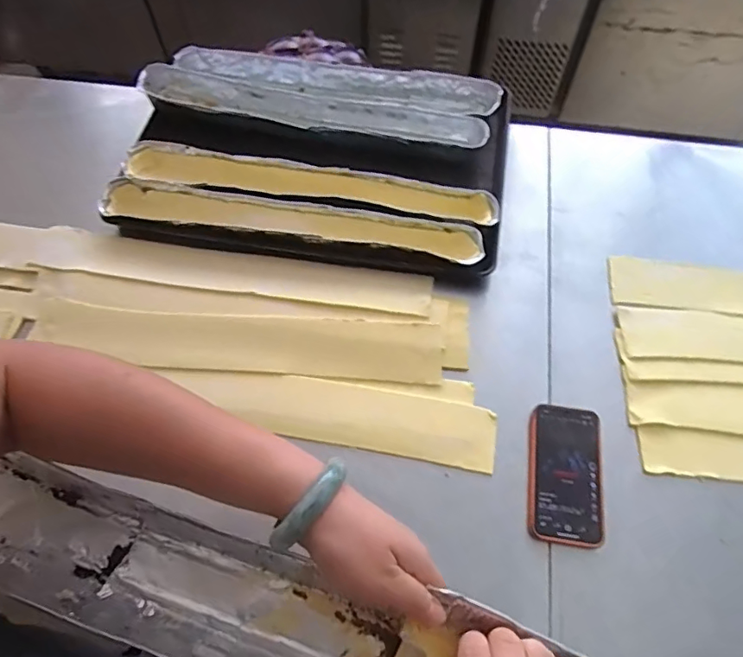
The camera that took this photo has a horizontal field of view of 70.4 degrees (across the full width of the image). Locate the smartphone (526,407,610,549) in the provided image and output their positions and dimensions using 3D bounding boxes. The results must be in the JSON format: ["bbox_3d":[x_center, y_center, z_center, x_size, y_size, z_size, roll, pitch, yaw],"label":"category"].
[{"bbox_3d":[0.232,0.172,0.632,0.090,0.011,0.164,6,63,4],"label":"smartphone"}]

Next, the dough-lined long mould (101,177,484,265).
[{"bbox_3d":[-0.121,-0.163,0.795,0.567,0.031,0.070,8,63,5],"label":"dough-lined long mould"}]

